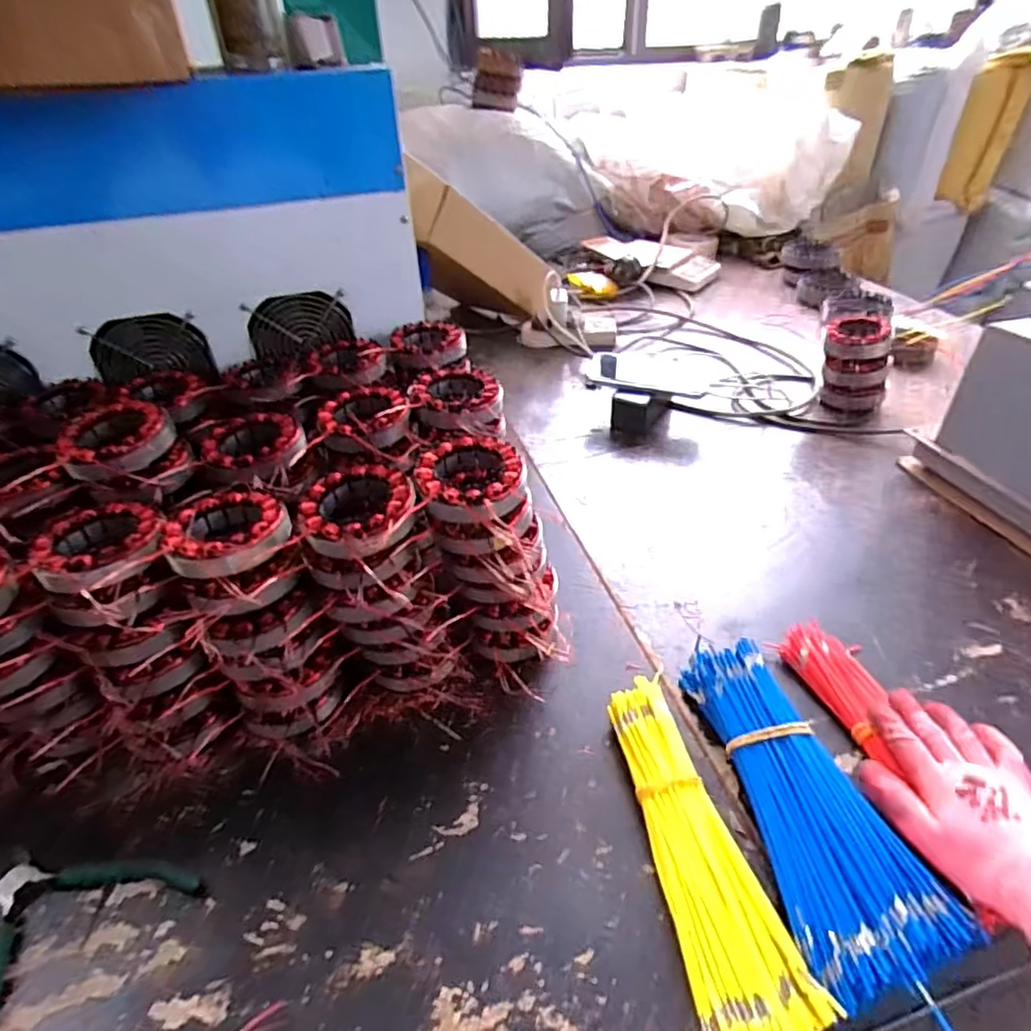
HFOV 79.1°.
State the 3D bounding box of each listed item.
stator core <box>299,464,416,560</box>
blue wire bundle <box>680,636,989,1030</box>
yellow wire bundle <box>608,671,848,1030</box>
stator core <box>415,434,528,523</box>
[{"bbox_3d":[-0.118,0.001,0.476,0.083,0.032,0.092,-4,38,-3],"label":"stator core"},{"bbox_3d":[0.209,0.195,0.449,0.093,0.027,0.242,-7,39,-7],"label":"blue wire bundle"},{"bbox_3d":[0.132,0.234,0.423,0.072,0.026,0.275,-6,38,-5],"label":"yellow wire bundle"},{"bbox_3d":[-0.034,-0.031,0.502,0.085,0.027,0.088,4,39,7],"label":"stator core"}]

